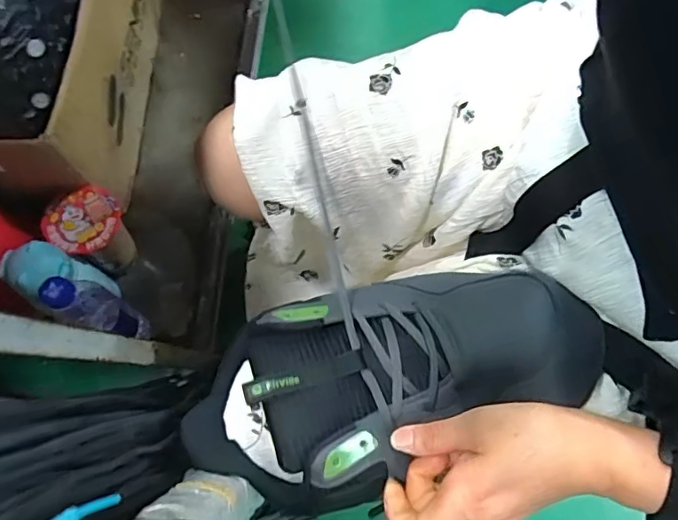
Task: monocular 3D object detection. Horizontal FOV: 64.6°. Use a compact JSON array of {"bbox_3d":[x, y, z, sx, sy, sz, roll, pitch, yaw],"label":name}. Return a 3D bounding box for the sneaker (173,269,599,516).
[{"bbox_3d":[0.034,0.081,0.385,0.274,0.089,0.131,-18,78,-7],"label":"sneaker"}]

